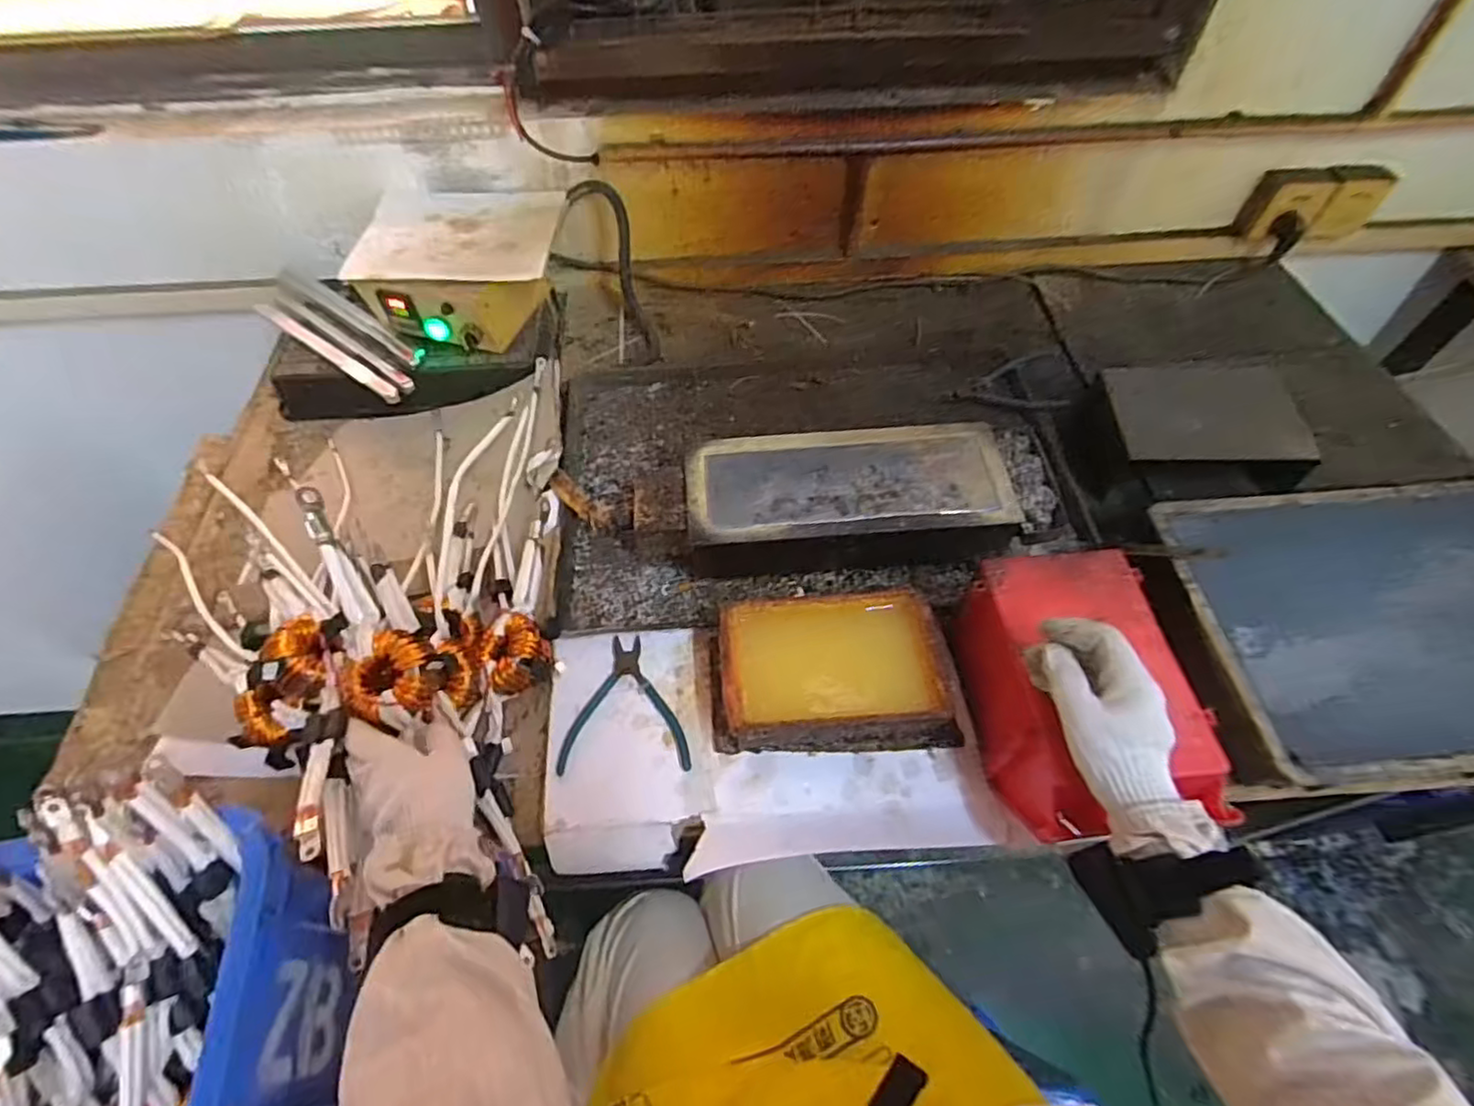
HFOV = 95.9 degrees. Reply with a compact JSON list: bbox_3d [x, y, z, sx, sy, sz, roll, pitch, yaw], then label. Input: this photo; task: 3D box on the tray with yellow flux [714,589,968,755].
[{"bbox_3d":[0.088,0.111,0.634,0.220,0.068,0.135,-3,56,-1],"label":"tray with yellow flux"}]

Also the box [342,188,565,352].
[{"bbox_3d":[-0.364,-0.384,0.898,0.250,0.095,0.231,1,56,2],"label":"box"}]

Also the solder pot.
[{"bbox_3d":[0.137,-0.060,0.735,0.376,0.086,0.149,-2,56,0],"label":"solder pot"}]

